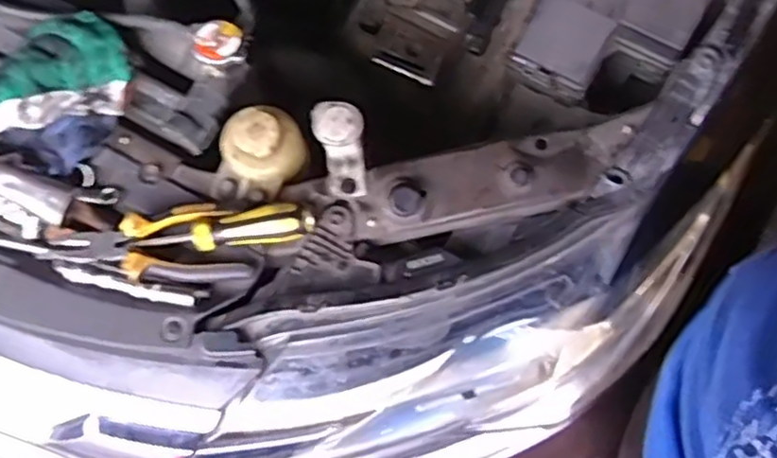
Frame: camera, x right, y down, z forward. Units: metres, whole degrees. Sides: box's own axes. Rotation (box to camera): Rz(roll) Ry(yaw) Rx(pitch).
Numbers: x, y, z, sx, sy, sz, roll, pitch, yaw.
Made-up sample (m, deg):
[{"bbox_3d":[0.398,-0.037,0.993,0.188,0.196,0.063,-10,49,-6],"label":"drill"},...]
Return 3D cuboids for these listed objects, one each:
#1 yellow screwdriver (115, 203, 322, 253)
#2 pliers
[{"bbox_3d":[-0.150,0.002,0.625,0.165,0.032,0.026,-8,72,-2],"label":"yellow screwdriver"},{"bbox_3d":[-0.216,0.010,0.632,0.182,0.026,0.068,5,72,2],"label":"pliers"}]

